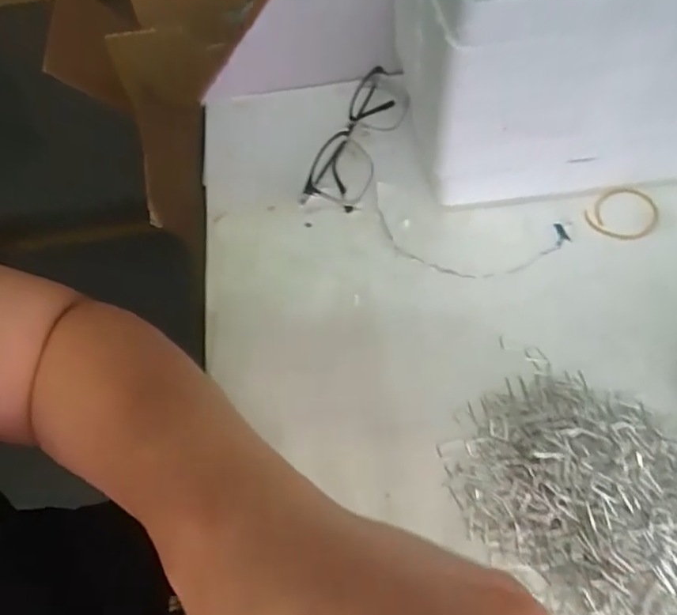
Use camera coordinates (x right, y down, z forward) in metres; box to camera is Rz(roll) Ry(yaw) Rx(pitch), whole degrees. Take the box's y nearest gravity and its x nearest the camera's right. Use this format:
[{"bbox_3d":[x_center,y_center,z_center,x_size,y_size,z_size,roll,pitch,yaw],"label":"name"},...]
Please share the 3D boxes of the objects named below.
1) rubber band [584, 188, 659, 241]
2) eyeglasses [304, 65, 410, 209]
[{"bbox_3d":[0.193,-0.063,0.392,0.047,0.009,0.042,-10,56,10],"label":"rubber band"},{"bbox_3d":[0.020,-0.131,0.434,0.051,0.027,0.138,11,58,12],"label":"eyeglasses"}]

